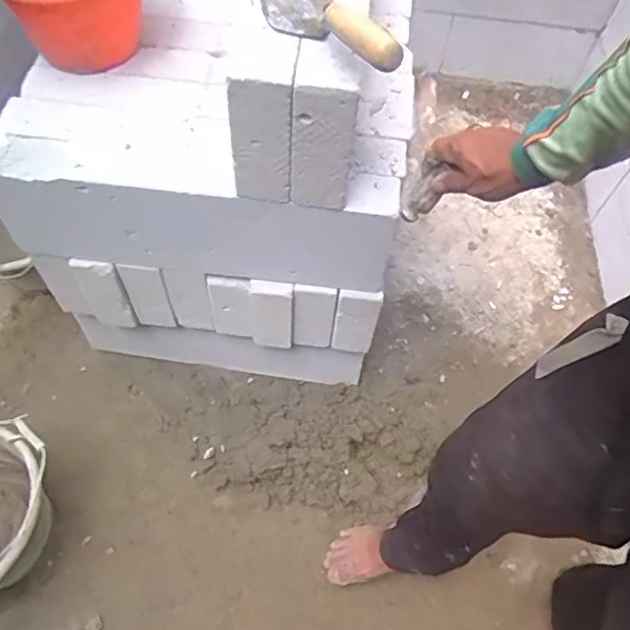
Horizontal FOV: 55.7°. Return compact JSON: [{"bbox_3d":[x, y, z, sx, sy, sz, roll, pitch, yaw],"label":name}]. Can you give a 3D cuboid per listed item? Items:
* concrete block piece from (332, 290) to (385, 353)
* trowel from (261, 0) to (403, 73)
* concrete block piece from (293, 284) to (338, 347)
[{"bbox_3d":[0.070,0.014,1.034,0.073,0.184,0.020,1,59,0],"label":"concrete block piece"},{"bbox_3d":[0.004,-0.340,0.679,0.077,0.056,0.312,-22,47,-13],"label":"trowel"},{"bbox_3d":[-0.001,0.003,1.074,0.073,0.182,0.025,-1,59,-2],"label":"concrete block piece"}]

